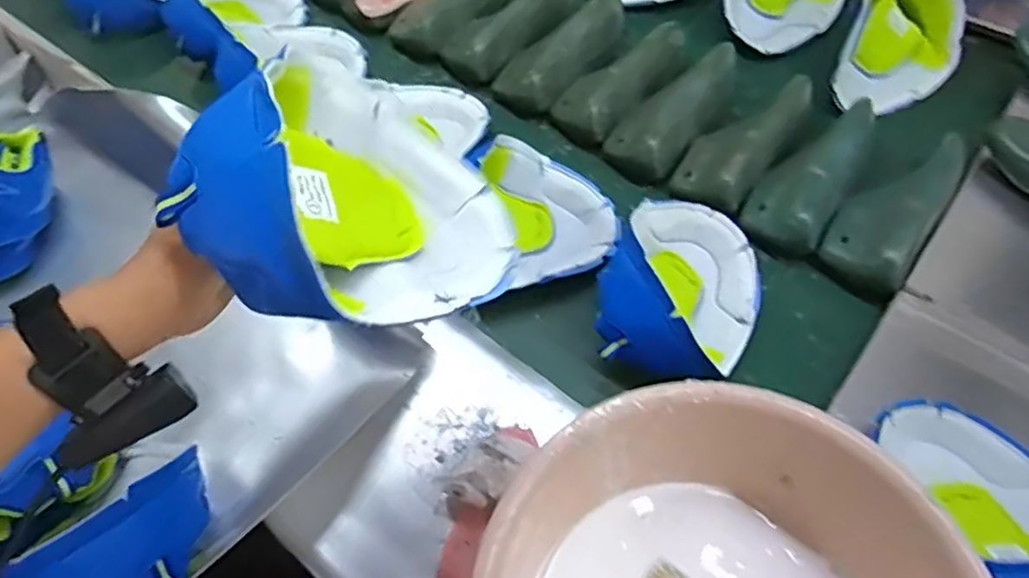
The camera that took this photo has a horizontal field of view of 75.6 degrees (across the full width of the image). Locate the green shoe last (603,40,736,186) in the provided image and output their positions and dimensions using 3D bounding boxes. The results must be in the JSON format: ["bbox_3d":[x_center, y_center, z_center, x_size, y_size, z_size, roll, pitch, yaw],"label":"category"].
[{"bbox_3d":[0.208,-0.228,0.833,0.090,0.068,0.223,36,79,24],"label":"green shoe last"}]

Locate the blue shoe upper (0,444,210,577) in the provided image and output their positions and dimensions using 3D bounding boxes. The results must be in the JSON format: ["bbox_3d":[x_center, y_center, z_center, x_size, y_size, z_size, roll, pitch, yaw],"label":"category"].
[{"bbox_3d":[-0.254,0.168,0.434,0.061,0.085,0.127,27,62,20],"label":"blue shoe upper"}]

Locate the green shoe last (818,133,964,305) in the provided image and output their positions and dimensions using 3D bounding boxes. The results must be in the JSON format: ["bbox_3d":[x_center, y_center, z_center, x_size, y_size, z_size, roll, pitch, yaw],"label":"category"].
[{"bbox_3d":[0.401,-0.084,0.701,0.089,0.068,0.201,31,63,22],"label":"green shoe last"}]

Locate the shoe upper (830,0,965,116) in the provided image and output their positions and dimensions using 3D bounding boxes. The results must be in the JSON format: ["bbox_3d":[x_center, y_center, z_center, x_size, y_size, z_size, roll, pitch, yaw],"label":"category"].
[{"bbox_3d":[0.488,-0.320,0.833,0.142,0.095,0.272,26,62,20],"label":"shoe upper"}]

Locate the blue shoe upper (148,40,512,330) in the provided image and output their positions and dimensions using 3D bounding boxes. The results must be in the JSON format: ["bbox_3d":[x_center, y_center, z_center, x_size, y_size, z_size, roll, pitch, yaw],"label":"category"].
[{"bbox_3d":[-0.091,-0.045,0.408,0.095,0.211,0.175,-38,74,17],"label":"blue shoe upper"}]

